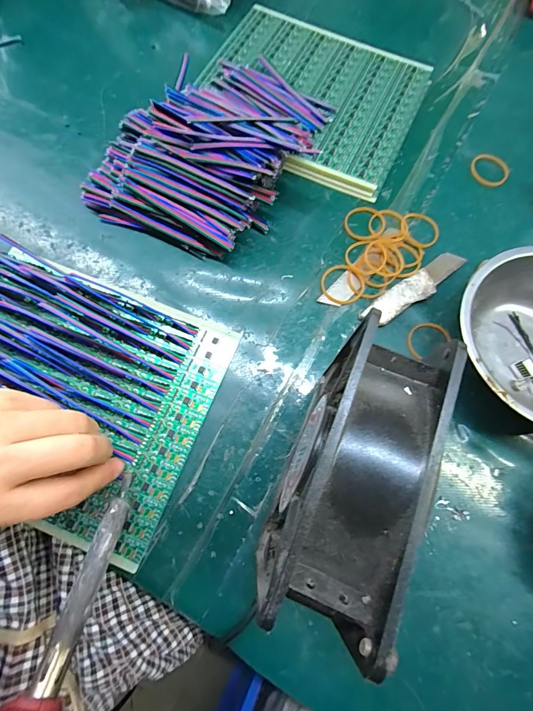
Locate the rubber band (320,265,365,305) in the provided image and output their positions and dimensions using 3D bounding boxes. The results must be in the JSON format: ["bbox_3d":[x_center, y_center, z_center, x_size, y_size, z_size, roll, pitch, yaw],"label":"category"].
[{"bbox_3d":[0.060,-0.057,0.272,0.033,0.004,0.035,0,73,-1],"label":"rubber band"}]

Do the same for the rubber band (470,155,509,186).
[{"bbox_3d":[0.202,-0.168,0.313,0.035,0.004,0.033,0,73,-1],"label":"rubber band"}]

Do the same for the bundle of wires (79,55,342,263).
[{"bbox_3d":[-0.039,-0.183,0.287,0.132,0.045,0.205,29,75,8],"label":"bundle of wires"}]

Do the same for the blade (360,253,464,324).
[{"bbox_3d":[0.119,-0.054,0.274,0.098,0.005,0.021,-33,76,-10],"label":"blade"}]

